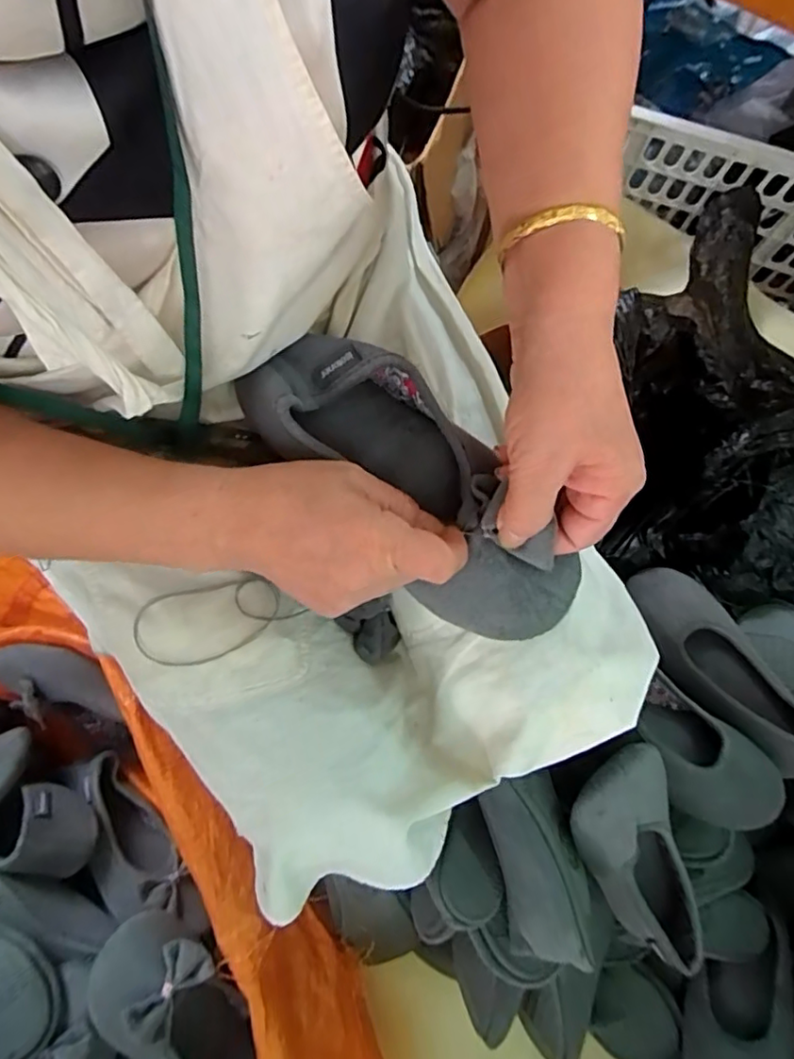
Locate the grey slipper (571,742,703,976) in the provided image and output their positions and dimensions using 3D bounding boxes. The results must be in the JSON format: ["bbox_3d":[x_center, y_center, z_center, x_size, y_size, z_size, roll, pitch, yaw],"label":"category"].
[{"bbox_3d":[0.211,0.279,0.489,0.088,0.064,0.215,-28,114,-7],"label":"grey slipper"}]

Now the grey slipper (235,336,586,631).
[{"bbox_3d":[0.009,-0.026,0.325,0.085,0.044,0.215,-42,83,-10],"label":"grey slipper"}]

